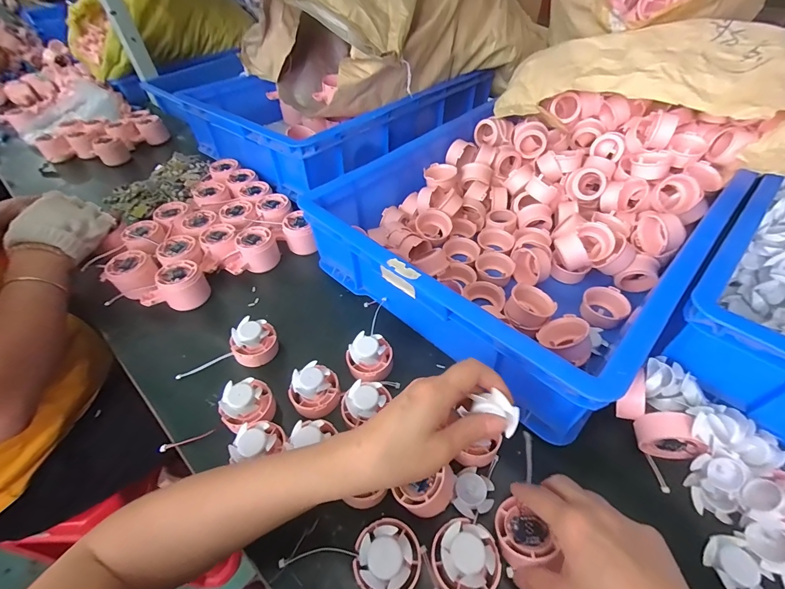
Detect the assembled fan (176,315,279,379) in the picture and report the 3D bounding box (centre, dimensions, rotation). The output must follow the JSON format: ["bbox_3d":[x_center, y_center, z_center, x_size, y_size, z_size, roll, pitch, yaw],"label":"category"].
[{"bbox_3d":[-0.201,0.078,0.437,0.122,0.053,0.047,-29,53,-20],"label":"assembled fan"}]

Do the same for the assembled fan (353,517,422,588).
[{"bbox_3d":[-0.003,0.216,0.288,0.050,0.038,0.052,25,55,24],"label":"assembled fan"}]

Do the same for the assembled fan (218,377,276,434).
[{"bbox_3d":[-0.160,0.123,0.389,0.055,0.043,0.048,-19,50,-13],"label":"assembled fan"}]

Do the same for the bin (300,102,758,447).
[{"bbox_3d":[0.199,-0.120,0.514,0.512,0.116,0.406,-37,56,-26],"label":"bin"}]

